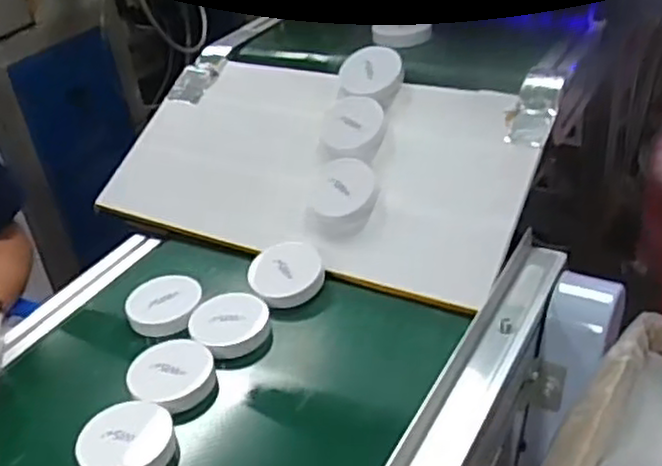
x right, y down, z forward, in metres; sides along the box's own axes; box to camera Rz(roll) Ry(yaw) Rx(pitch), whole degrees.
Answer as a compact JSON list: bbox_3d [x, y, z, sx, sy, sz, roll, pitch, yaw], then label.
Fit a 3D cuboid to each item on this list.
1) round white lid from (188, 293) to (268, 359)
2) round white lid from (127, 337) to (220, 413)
[{"bbox_3d":[-0.099,0.089,0.713,0.073,0.021,0.070,-5,33,3],"label":"round white lid"},{"bbox_3d":[-0.145,0.129,0.661,0.074,0.018,0.072,-5,33,3],"label":"round white lid"}]

